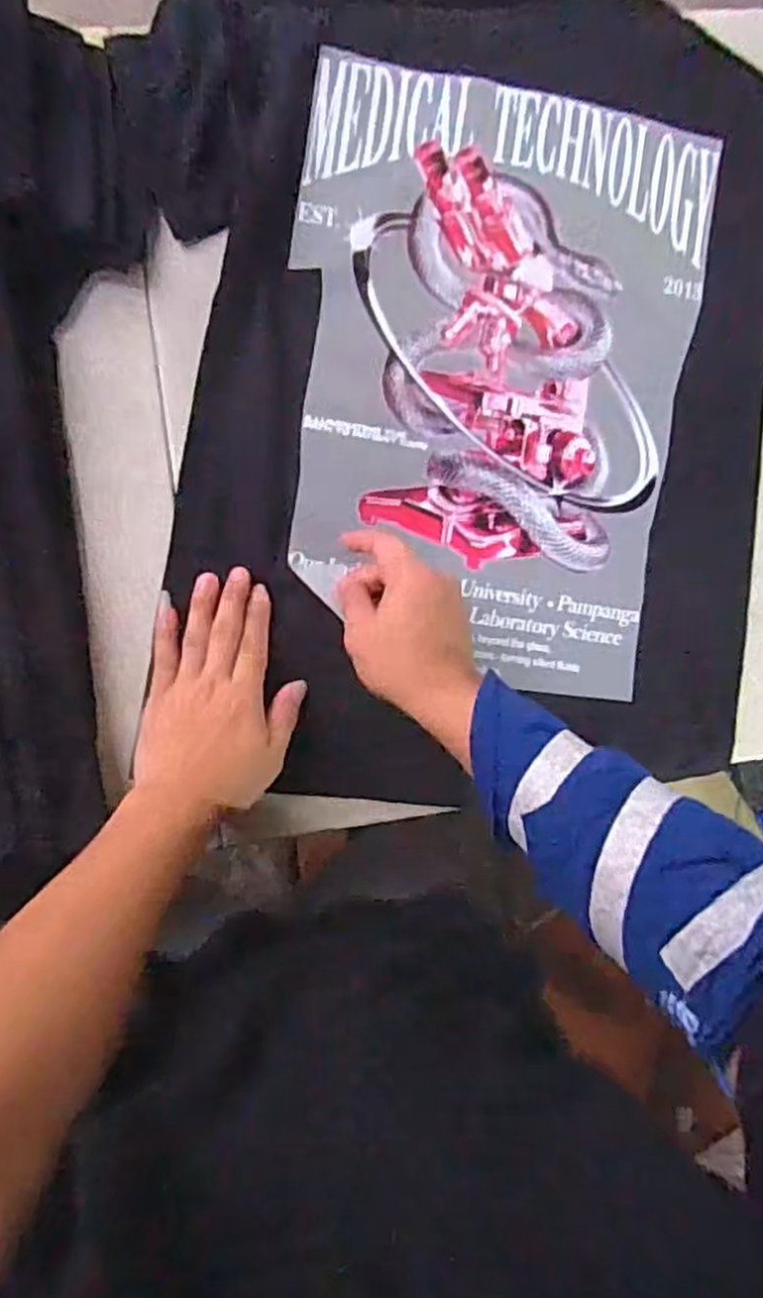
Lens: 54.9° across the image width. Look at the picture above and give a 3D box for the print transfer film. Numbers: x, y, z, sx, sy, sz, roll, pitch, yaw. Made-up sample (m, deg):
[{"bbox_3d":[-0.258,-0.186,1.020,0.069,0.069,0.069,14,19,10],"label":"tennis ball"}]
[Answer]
[{"bbox_3d":[0.088,-0.219,0.579,0.321,0.007,0.469,9,87,-7],"label":"print transfer film"}]

